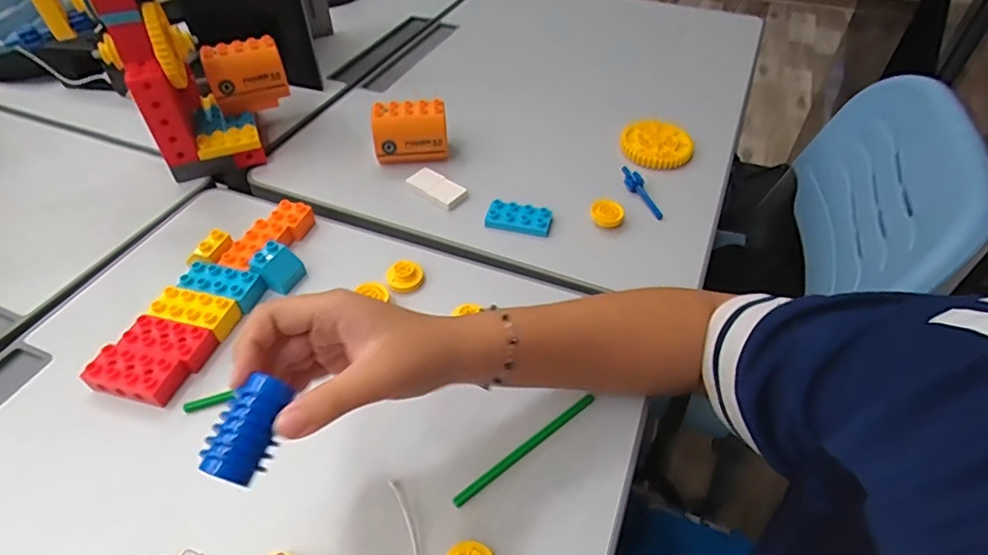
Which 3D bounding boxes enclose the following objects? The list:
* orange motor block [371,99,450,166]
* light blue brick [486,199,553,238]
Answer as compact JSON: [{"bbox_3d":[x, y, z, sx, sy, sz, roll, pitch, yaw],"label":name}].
[{"bbox_3d":[-0.094,-0.163,0.620,0.083,0.060,0.045,-4,47,-4],"label":"orange motor block"},{"bbox_3d":[0.025,-0.059,0.553,0.064,0.017,0.027,11,47,10],"label":"light blue brick"}]

